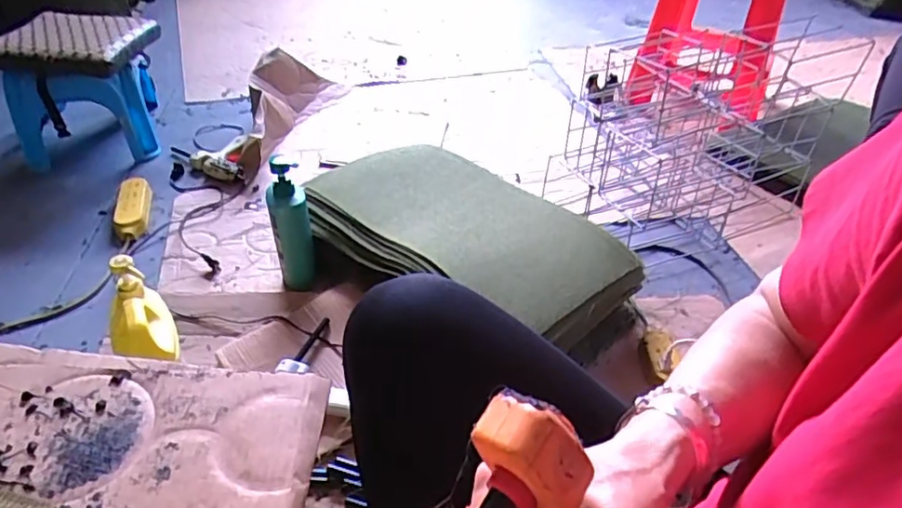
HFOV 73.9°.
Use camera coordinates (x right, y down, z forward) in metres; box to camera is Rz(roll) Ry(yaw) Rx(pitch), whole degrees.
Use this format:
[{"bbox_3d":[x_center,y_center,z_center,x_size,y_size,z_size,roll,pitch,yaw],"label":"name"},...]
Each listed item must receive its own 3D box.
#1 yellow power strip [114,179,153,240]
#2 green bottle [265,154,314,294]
[{"bbox_3d":[-0.677,-0.098,1.273,0.065,0.035,0.199,-8,39,-15],"label":"yellow power strip"},{"bbox_3d":[-0.283,-0.043,1.057,0.067,0.241,0.055,6,38,2],"label":"green bottle"}]

